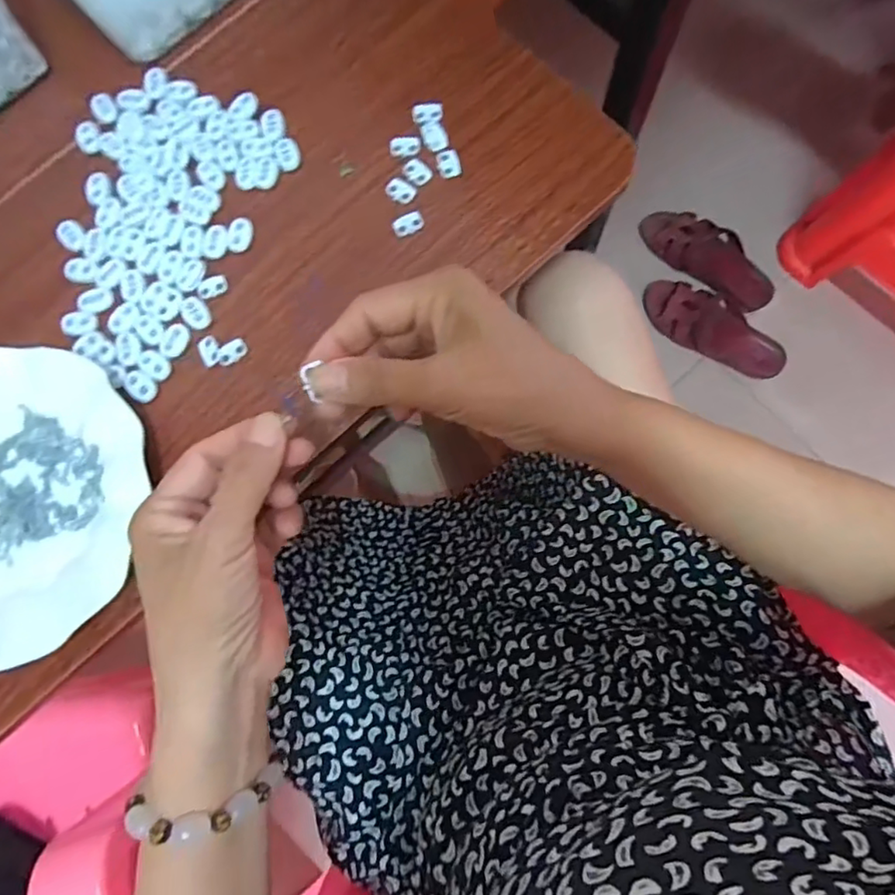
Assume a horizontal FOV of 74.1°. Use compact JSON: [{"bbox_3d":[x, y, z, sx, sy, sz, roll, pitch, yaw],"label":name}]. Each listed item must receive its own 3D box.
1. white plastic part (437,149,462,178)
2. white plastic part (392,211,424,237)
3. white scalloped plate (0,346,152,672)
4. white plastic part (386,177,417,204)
[{"bbox_3d":[0.001,-0.188,0.396,0.015,0.007,0.017,-15,79,0],"label":"white plastic part"},{"bbox_3d":[-0.026,-0.147,0.389,0.020,0.004,0.014,-18,79,-1],"label":"white plastic part"},{"bbox_3d":[-0.273,0.031,0.350,0.176,0.019,0.183,0,80,3],"label":"white scalloped plate"},{"bbox_3d":[-0.031,-0.171,0.393,0.020,0.004,0.014,33,80,6],"label":"white plastic part"}]

